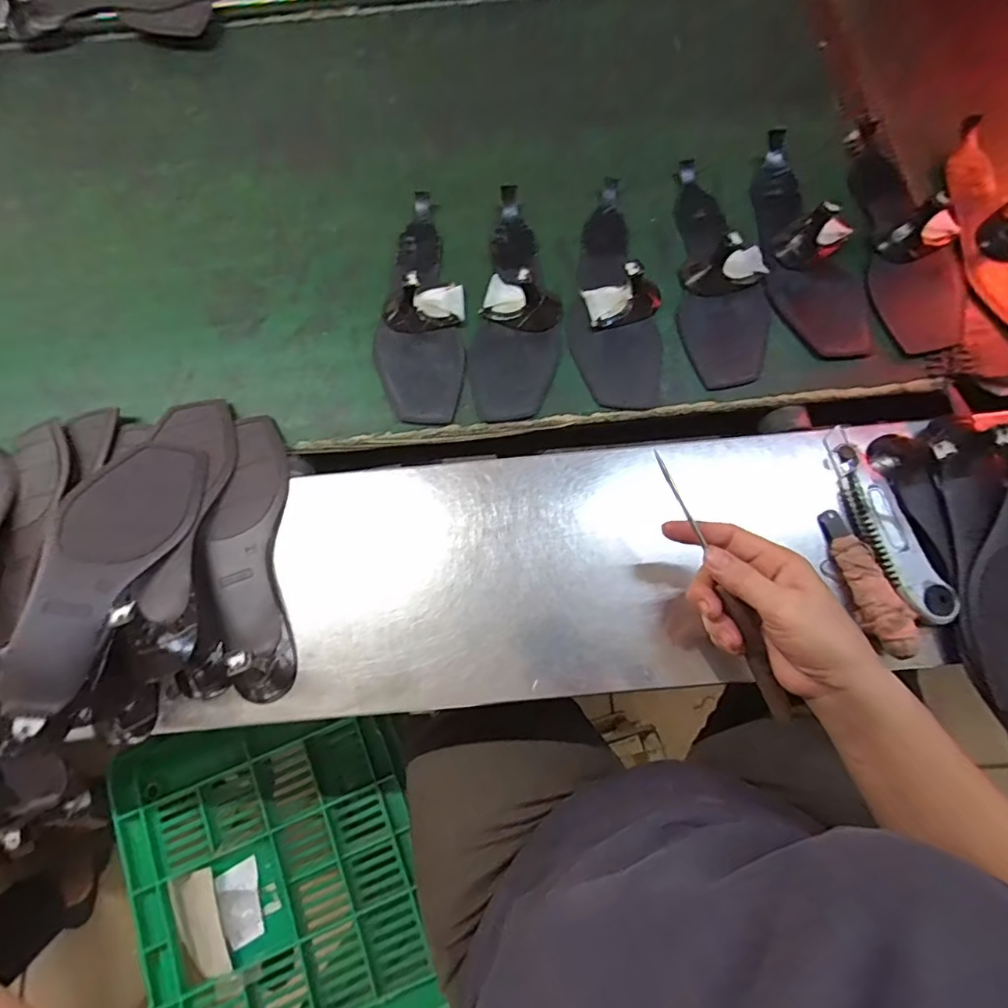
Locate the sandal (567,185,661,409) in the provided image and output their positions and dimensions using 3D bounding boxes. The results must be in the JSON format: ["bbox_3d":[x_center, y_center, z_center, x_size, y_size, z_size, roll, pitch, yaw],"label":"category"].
[{"bbox_3d":[0.107,-0.209,0.506,0.081,0.045,0.239,2,73,3],"label":"sandal"}]

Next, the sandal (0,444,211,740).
[{"bbox_3d":[-0.288,0.040,0.391,0.067,0.042,0.221,7,58,4],"label":"sandal"}]

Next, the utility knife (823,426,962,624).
[{"bbox_3d":[0.293,0.014,0.424,0.035,0.020,0.161,-19,74,-3],"label":"utility knife"}]

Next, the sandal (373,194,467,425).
[{"bbox_3d":[-0.080,-0.199,0.508,0.081,0.047,0.243,-2,73,2],"label":"sandal"}]

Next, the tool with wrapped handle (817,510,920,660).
[{"bbox_3d":[0.273,0.058,0.410,0.030,0.022,0.113,-20,74,-4],"label":"tool with wrapped handle"}]

